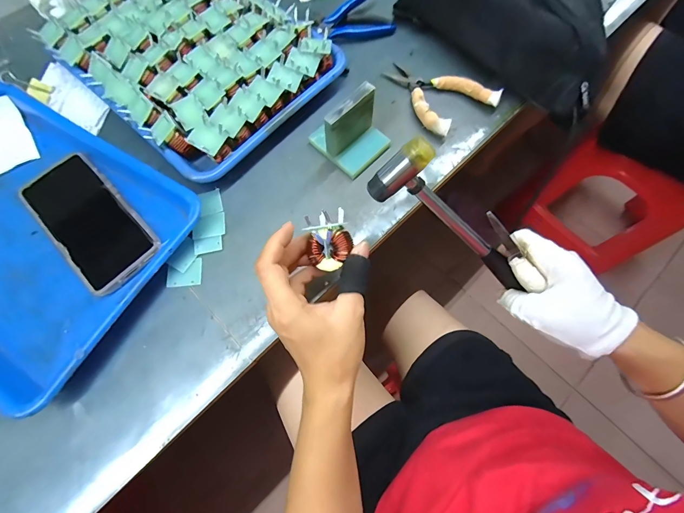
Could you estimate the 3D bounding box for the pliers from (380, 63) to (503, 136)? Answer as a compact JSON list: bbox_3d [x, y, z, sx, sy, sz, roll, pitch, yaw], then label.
[{"bbox_3d":[0.118,-0.212,0.397,0.092,0.021,0.124,-32,77,-9],"label":"pliers"}]

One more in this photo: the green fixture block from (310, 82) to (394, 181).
[{"bbox_3d":[0.011,-0.143,0.354,0.071,0.066,0.067,41,78,11],"label":"green fixture block"}]

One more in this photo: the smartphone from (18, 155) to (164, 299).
[{"bbox_3d":[-0.273,-0.040,0.347,0.169,0.011,0.080,44,78,11],"label":"smartphone"}]

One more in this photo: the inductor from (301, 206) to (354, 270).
[{"bbox_3d":[-0.010,-0.013,0.272,0.037,0.029,0.044,-9,74,-3],"label":"inductor"}]

